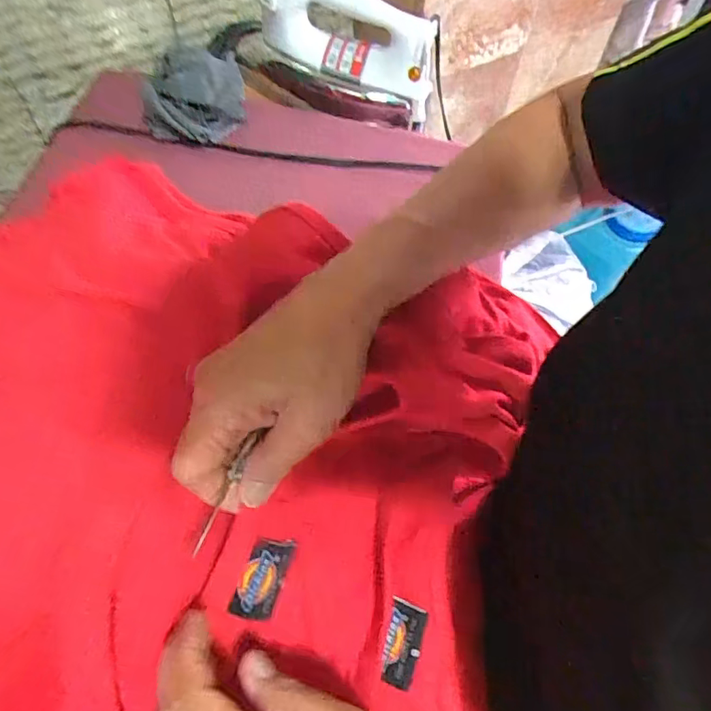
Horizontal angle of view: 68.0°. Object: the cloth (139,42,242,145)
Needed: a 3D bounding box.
[{"bbox_3d":[-0.160,-0.256,0.522,0.095,0.029,0.082,-6,103,-13],"label":"cloth"}]

